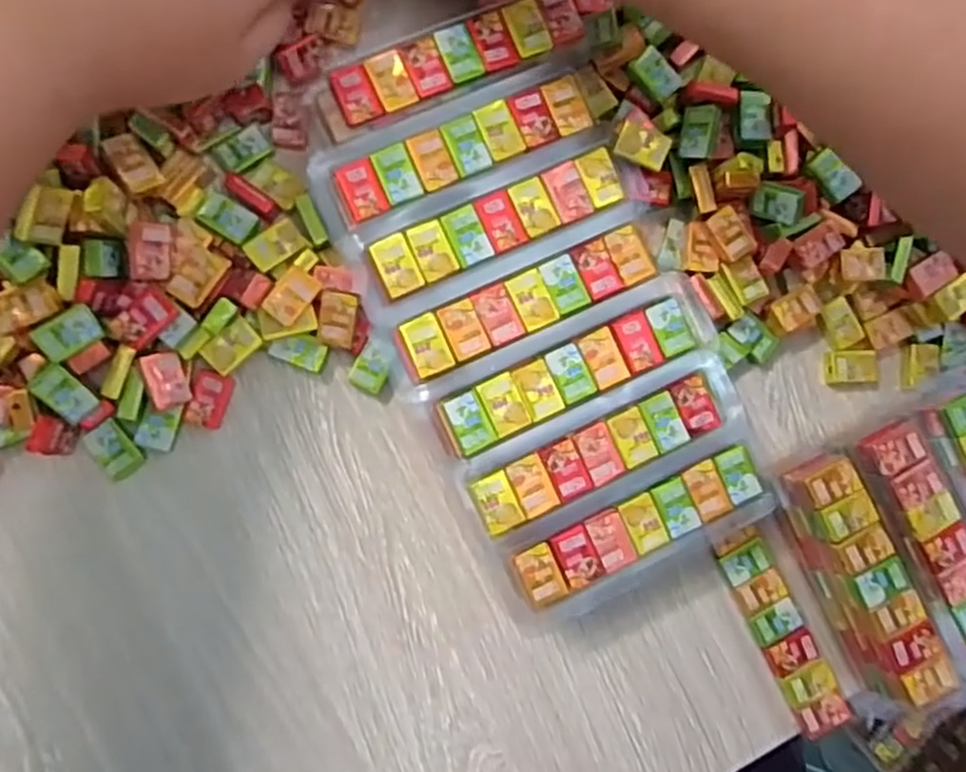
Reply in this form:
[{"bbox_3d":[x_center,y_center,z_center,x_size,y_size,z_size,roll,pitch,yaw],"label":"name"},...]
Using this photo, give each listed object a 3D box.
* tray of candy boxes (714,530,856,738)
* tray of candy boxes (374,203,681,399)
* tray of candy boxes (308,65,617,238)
[{"bbox_3d":[0.152,0.125,0.373,0.027,0.009,0.107,-27,91,-9],"label":"tray of candy boxes"},{"bbox_3d":[0.020,-0.040,0.352,0.137,0.040,0.043,-21,91,-9],"label":"tray of candy boxes"},{"bbox_3d":[-0.002,-0.111,0.350,0.152,0.031,0.041,-25,91,-9],"label":"tray of candy boxes"}]

